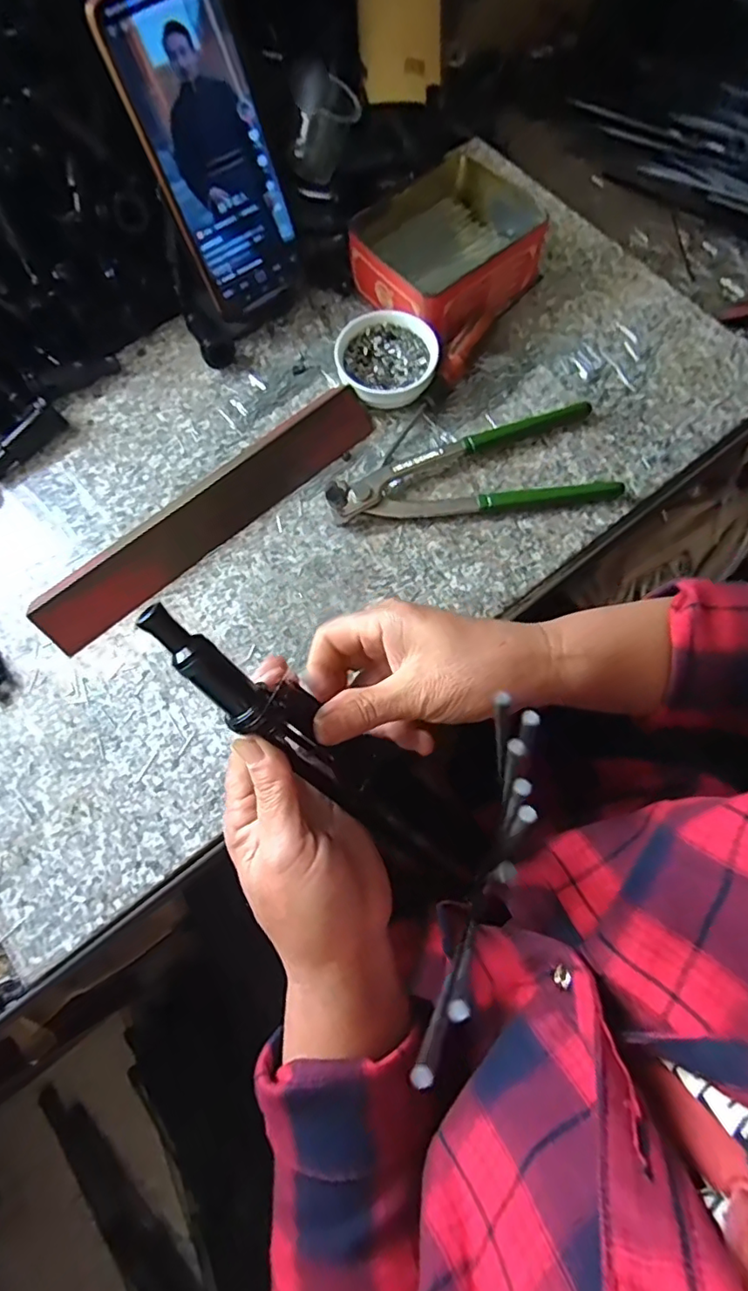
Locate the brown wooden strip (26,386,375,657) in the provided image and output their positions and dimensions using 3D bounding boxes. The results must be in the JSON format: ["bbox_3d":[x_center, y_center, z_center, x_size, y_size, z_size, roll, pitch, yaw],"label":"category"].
[{"bbox_3d":[-0.112,-0.093,0.379,0.256,0.019,0.038,-40,77,-10],"label":"brown wooden strip"}]

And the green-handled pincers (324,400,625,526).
[{"bbox_3d":[0.065,-0.125,0.386,0.192,0.016,0.076,-9,73,0],"label":"green-handled pincers"}]

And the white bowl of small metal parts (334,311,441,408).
[{"bbox_3d":[0.009,-0.206,0.409,0.071,0.025,0.067,-1,73,2],"label":"white bowl of small metal parts"}]

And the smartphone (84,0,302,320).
[{"bbox_3d":[-0.102,-0.307,0.359,0.075,0.163,0.009,-36,53,-9],"label":"smartphone"}]

